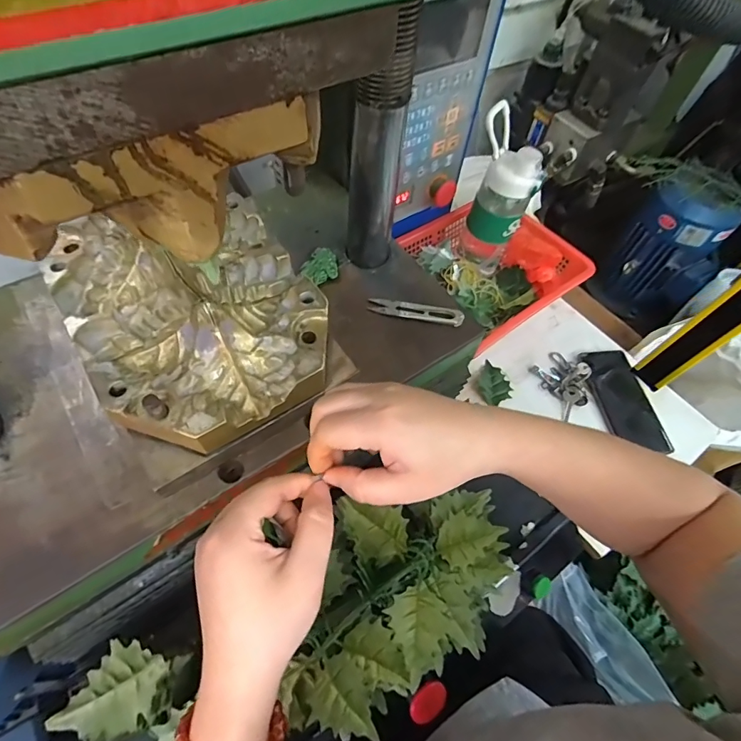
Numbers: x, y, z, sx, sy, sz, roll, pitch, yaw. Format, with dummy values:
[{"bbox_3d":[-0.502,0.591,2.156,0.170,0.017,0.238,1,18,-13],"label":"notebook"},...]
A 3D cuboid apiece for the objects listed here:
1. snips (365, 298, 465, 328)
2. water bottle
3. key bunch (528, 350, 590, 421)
[{"bbox_3d":[0.050,-0.066,0.466,0.101,0.010,0.023,9,59,0],"label":"snips"},{"bbox_3d":[0.187,-0.248,0.649,0.094,0.226,0.074,21,60,8],"label":"water bottle"},{"bbox_3d":[0.277,0.013,0.616,0.082,0.019,0.082,-38,69,-23],"label":"key bunch"}]

